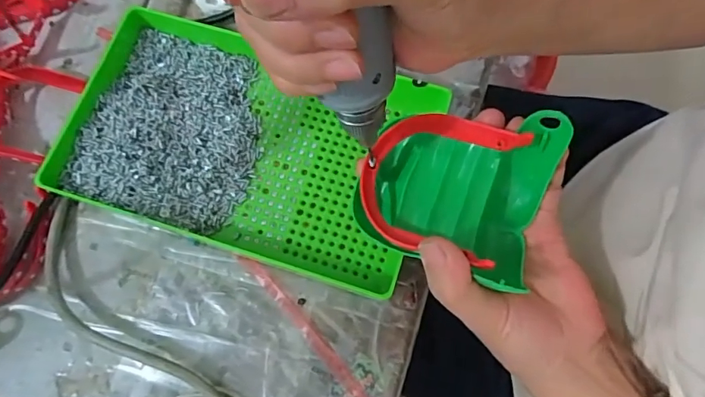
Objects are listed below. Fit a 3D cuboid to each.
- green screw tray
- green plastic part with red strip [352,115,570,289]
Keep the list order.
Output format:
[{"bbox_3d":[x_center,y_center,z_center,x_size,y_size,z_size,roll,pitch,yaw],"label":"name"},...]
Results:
[{"bbox_3d":[-0.072,-0.038,0.336,0.242,0.034,0.150,15,74,6],"label":"green screw tray"},{"bbox_3d":[0.053,-0.004,0.255,0.094,0.051,0.079,17,73,8],"label":"green plastic part with red strip"}]

